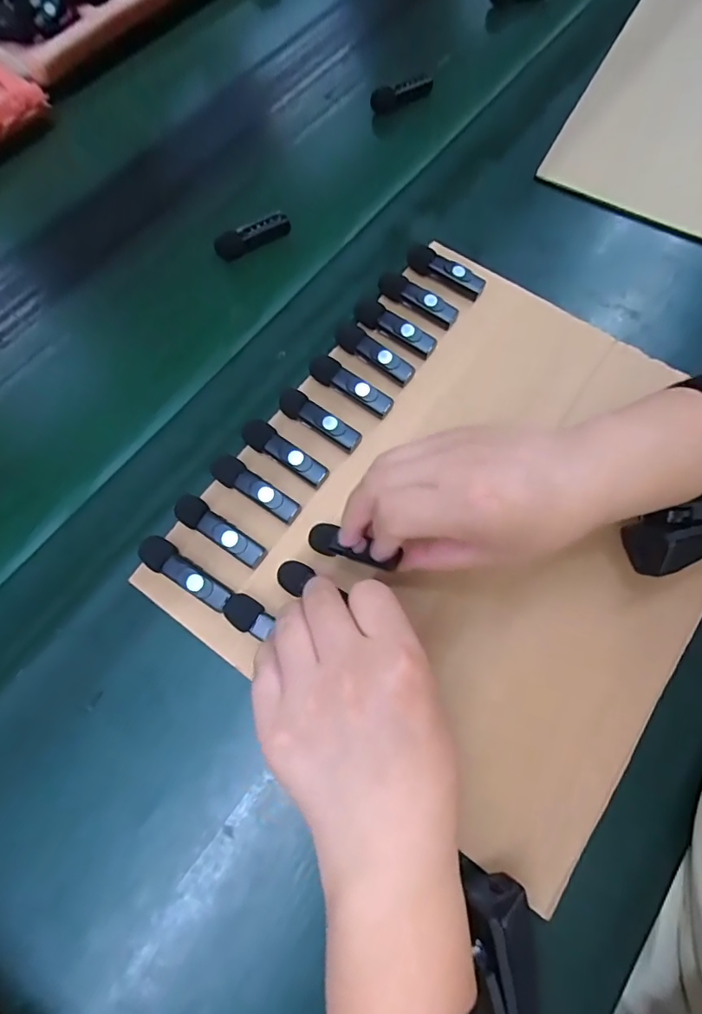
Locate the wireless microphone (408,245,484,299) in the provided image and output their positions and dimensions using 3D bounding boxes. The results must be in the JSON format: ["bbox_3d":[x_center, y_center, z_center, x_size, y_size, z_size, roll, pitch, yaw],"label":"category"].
[{"bbox_3d":[0.073,-0.184,0.389,0.065,0.016,0.013,33,73,15],"label":"wireless microphone"}]

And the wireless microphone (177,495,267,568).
[{"bbox_3d":[-0.083,0.016,0.314,0.062,0.014,0.019,34,74,16],"label":"wireless microphone"}]

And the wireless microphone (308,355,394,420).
[{"bbox_3d":[-0.001,-0.086,0.351,0.066,0.011,0.016,31,73,15],"label":"wireless microphone"}]

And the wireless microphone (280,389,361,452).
[{"bbox_3d":[-0.022,-0.060,0.341,0.064,0.014,0.016,33,73,15],"label":"wireless microphone"}]

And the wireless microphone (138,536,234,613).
[{"bbox_3d":[-0.102,0.041,0.306,0.065,0.015,0.019,33,73,15],"label":"wireless microphone"}]

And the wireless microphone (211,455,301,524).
[{"bbox_3d":[-0.062,-0.012,0.325,0.063,0.014,0.018,30,73,15],"label":"wireless microphone"}]

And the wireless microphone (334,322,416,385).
[{"bbox_3d":[0.015,-0.113,0.360,0.069,0.013,0.019,39,75,17],"label":"wireless microphone"}]

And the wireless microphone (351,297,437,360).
[{"bbox_3d":[0.030,-0.134,0.367,0.069,0.012,0.019,37,75,17],"label":"wireless microphone"}]

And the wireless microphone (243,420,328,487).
[{"bbox_3d":[-0.044,-0.036,0.333,0.064,0.013,0.018,30,73,15],"label":"wireless microphone"}]

